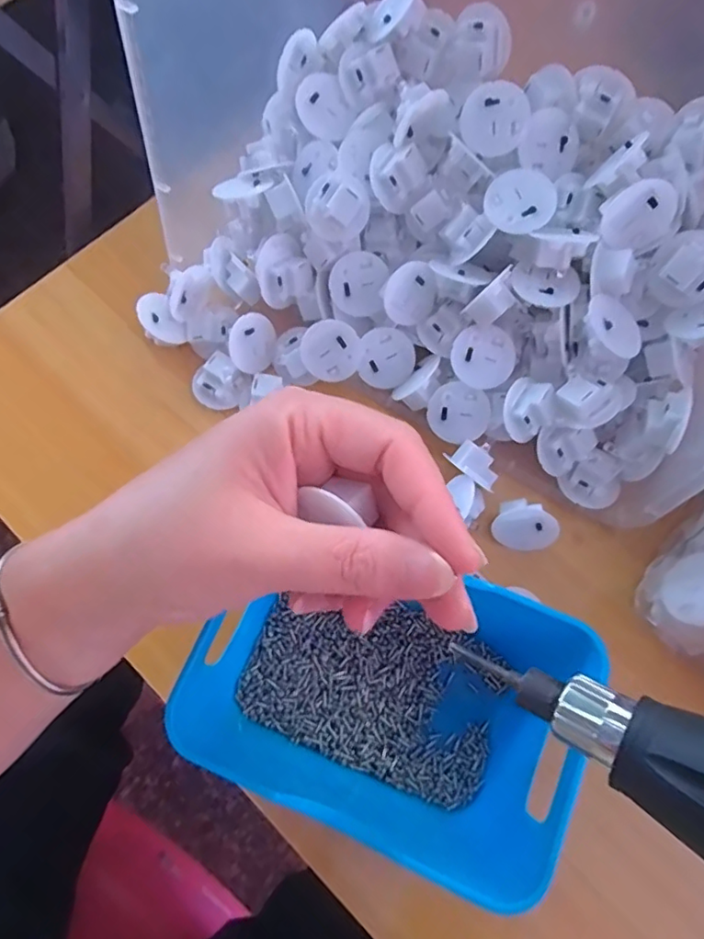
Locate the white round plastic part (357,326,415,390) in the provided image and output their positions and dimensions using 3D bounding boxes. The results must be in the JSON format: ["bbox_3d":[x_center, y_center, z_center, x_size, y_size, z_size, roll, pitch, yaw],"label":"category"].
[{"bbox_3d":[0.020,-0.064,0.321,0.030,0.018,0.033,-1,108,-3],"label":"white round plastic part"}]

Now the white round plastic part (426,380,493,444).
[{"bbox_3d":[0.058,-0.031,0.306,0.032,0.017,0.031,3,106,9],"label":"white round plastic part"}]

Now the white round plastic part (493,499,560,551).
[{"bbox_3d":[0.090,0.029,0.296,0.032,0.027,0.012,14,34,1],"label":"white round plastic part"}]

